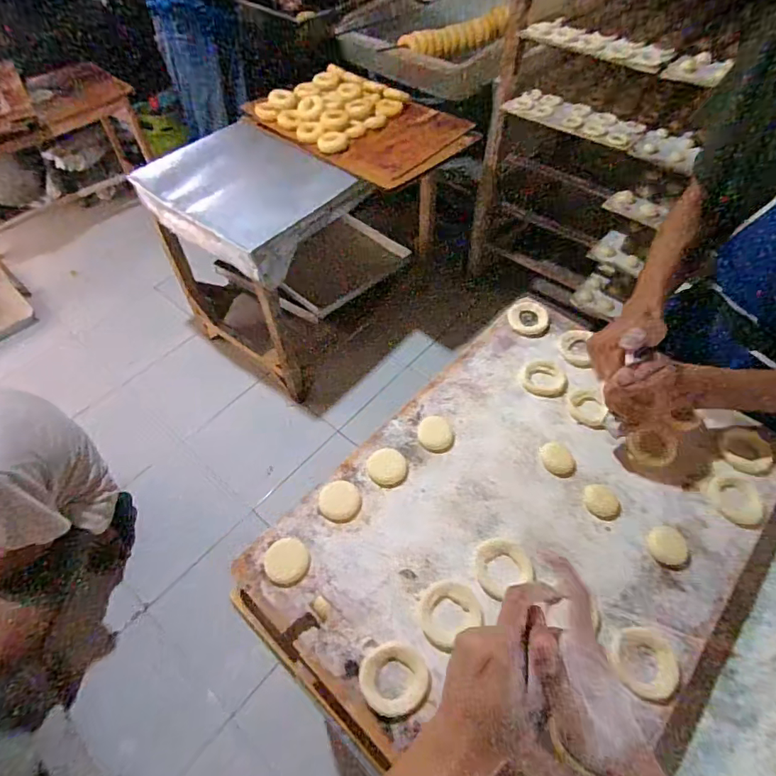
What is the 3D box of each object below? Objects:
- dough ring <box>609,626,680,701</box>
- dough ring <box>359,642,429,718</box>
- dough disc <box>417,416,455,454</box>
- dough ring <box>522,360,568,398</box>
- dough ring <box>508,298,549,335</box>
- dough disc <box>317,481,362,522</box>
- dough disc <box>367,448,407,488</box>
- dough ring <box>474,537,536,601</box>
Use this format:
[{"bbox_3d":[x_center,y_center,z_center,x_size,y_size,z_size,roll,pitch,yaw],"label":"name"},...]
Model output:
[{"bbox_3d":[0.261,0.275,0.481,0.059,0.008,0.063,-1,54,1],"label":"dough ring"},{"bbox_3d":[0.006,0.286,0.472,0.064,0.006,0.062,-1,54,1],"label":"dough ring"},{"bbox_3d":[0.064,0.062,0.639,0.047,0.007,0.051,-1,54,1],"label":"dough disc"},{"bbox_3d":[0.228,-0.013,0.693,0.062,0.022,0.047,17,56,13],"label":"dough ring"},{"bbox_3d":[0.223,-0.117,0.759,0.059,0.019,0.068,9,55,8],"label":"dough ring"},{"bbox_3d":[-0.057,0.137,0.586,0.051,0.008,0.049,-1,54,1],"label":"dough disc"},{"bbox_3d":[-0.001,0.101,0.609,0.048,0.012,0.048,-3,54,-1],"label":"dough disc"},{"bbox_3d":[0.129,0.198,0.538,0.065,0.009,0.060,-1,54,1],"label":"dough ring"}]

